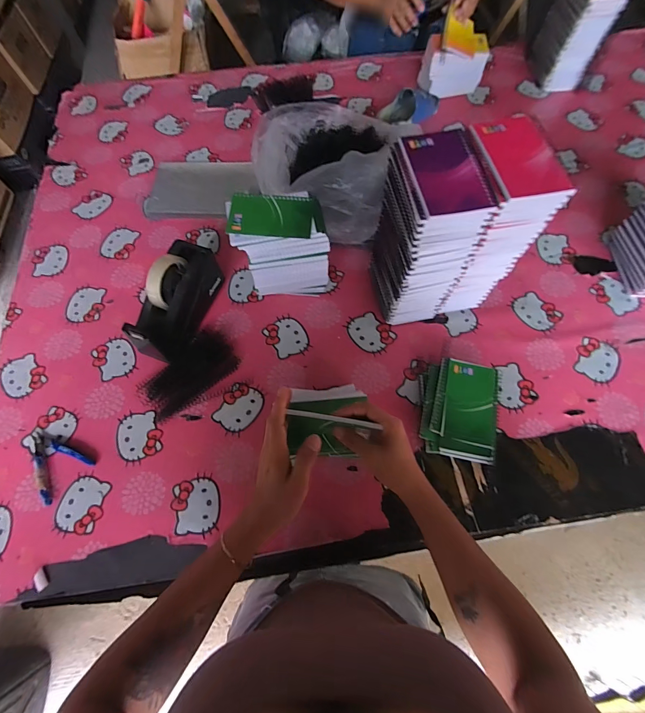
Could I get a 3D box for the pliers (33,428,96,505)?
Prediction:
[{"bbox_3d":[-0.439,0.163,0.557,0.117,0.008,0.083,40,73,17],"label":"pliers"}]

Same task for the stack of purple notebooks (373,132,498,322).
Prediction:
[{"bbox_3d":[0.153,-0.167,0.546,0.104,0.292,0.131,-11,67,-4],"label":"stack of purple notebooks"}]

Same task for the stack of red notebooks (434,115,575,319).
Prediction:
[{"bbox_3d":[0.241,-0.185,0.545,0.101,0.290,0.130,-10,66,-3],"label":"stack of red notebooks"}]

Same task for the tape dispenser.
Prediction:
[{"bbox_3d":[-0.268,-0.104,0.612,0.093,0.121,0.202,17,68,9],"label":"tape dispenser"}]

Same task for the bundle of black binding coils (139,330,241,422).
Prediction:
[{"bbox_3d":[-0.232,0.029,0.608,0.090,0.022,0.174,37,72,16],"label":"bundle of black binding coils"}]

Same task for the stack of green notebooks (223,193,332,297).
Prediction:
[{"bbox_3d":[-0.070,-0.185,0.610,0.153,0.179,0.090,-5,66,-1],"label":"stack of green notebooks"}]

